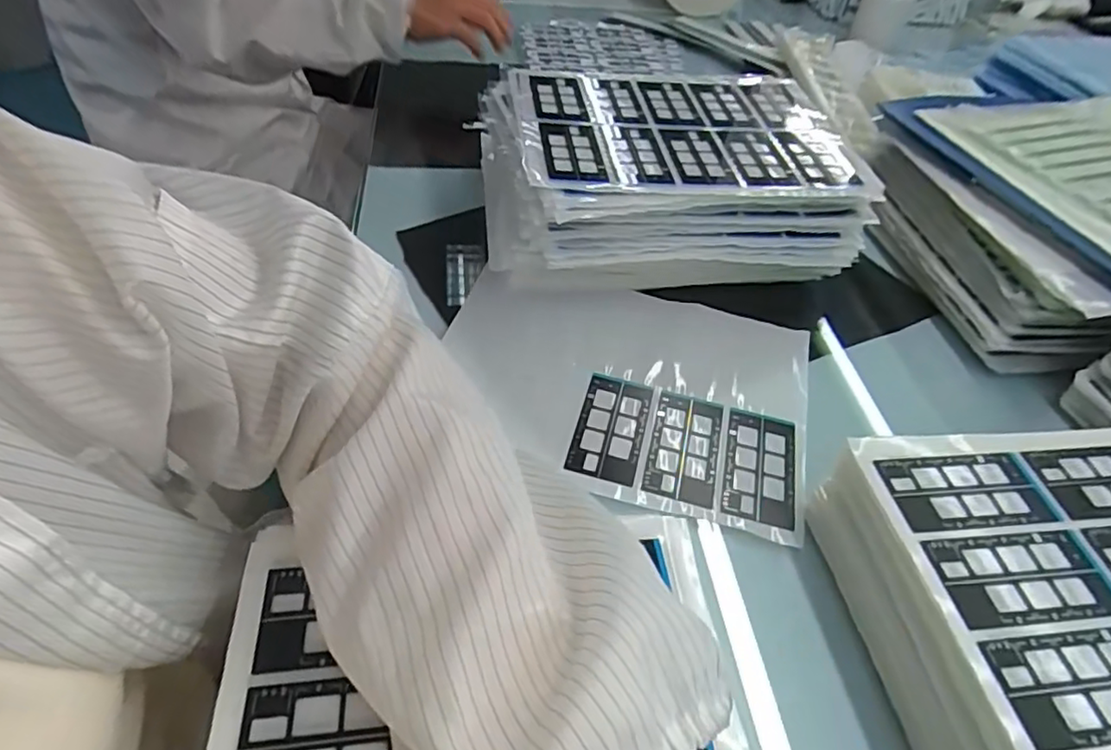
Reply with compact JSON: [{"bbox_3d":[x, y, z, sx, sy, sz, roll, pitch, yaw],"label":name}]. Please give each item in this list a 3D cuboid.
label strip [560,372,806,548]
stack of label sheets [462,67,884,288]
[{"bbox_3d":[0.089,0.053,0.432,0.154,0.006,0.098,14,50,6],"label":"label strip"},{"bbox_3d":[0.093,-0.177,0.576,0.299,0.109,0.227,-2,46,-8],"label":"stack of label sheets"}]

